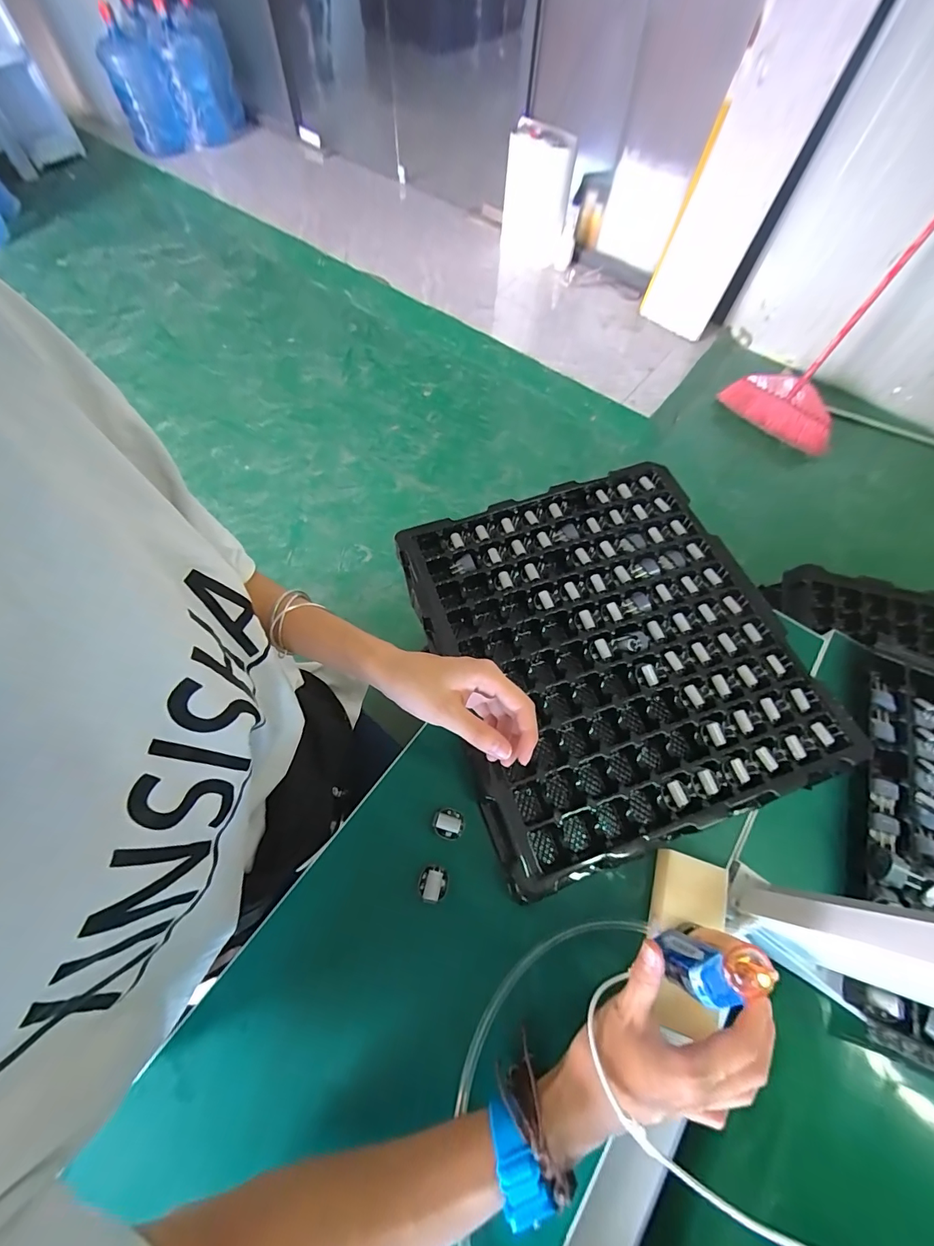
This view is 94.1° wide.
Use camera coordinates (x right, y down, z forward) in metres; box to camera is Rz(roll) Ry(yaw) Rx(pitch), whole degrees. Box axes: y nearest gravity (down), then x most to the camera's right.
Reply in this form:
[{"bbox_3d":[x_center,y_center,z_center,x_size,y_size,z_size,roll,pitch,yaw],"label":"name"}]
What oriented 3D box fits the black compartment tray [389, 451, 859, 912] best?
[{"bbox_3d":[0.145,0.011,0.452,0.348,0.032,0.391,-15,67,-9],"label":"black compartment tray"}]

